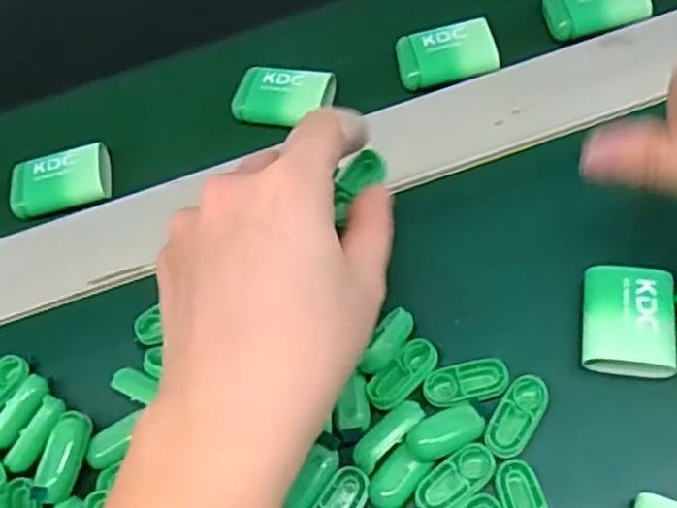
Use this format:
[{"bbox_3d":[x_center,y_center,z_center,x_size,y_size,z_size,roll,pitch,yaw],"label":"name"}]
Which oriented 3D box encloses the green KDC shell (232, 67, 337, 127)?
[{"bbox_3d":[-0.030,-0.085,0.388,0.051,0.012,0.032,9,56,11],"label":"green KDC shell"}]

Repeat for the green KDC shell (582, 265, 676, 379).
[{"bbox_3d":[0.117,0.027,0.292,0.035,0.016,0.042,8,56,11],"label":"green KDC shell"}]

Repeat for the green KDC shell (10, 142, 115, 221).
[{"bbox_3d":[-0.147,-0.039,0.386,0.050,0.017,0.035,-8,55,0],"label":"green KDC shell"}]

